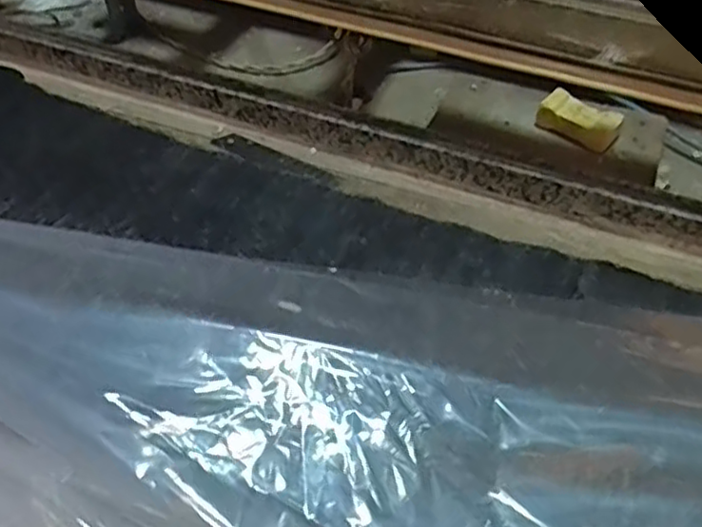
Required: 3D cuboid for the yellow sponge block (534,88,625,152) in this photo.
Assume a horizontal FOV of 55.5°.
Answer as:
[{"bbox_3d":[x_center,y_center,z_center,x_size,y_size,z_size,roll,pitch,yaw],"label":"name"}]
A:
[{"bbox_3d":[0.146,-0.092,0.427,0.049,0.018,0.020,35,59,25],"label":"yellow sponge block"}]

